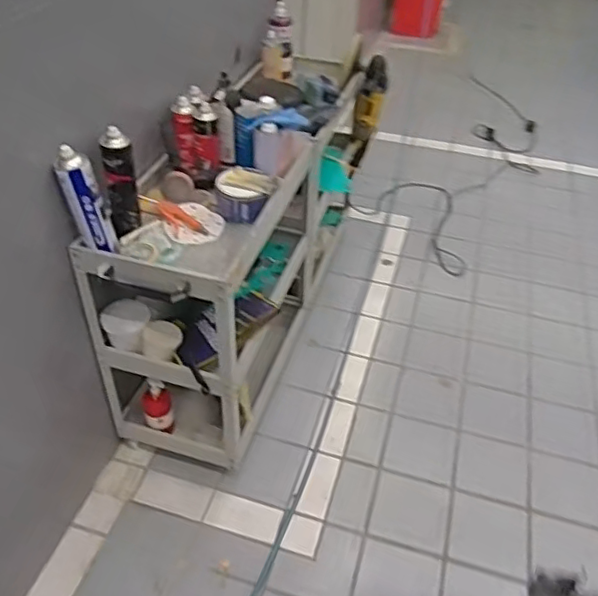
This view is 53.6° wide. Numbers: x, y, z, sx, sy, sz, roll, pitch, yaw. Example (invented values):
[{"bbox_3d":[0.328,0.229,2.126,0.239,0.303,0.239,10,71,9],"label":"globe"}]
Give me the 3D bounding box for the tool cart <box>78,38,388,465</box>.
[{"bbox_3d":[-0.124,-0.242,1.832,0.387,0.782,1.267,15,41,13],"label":"tool cart"}]

